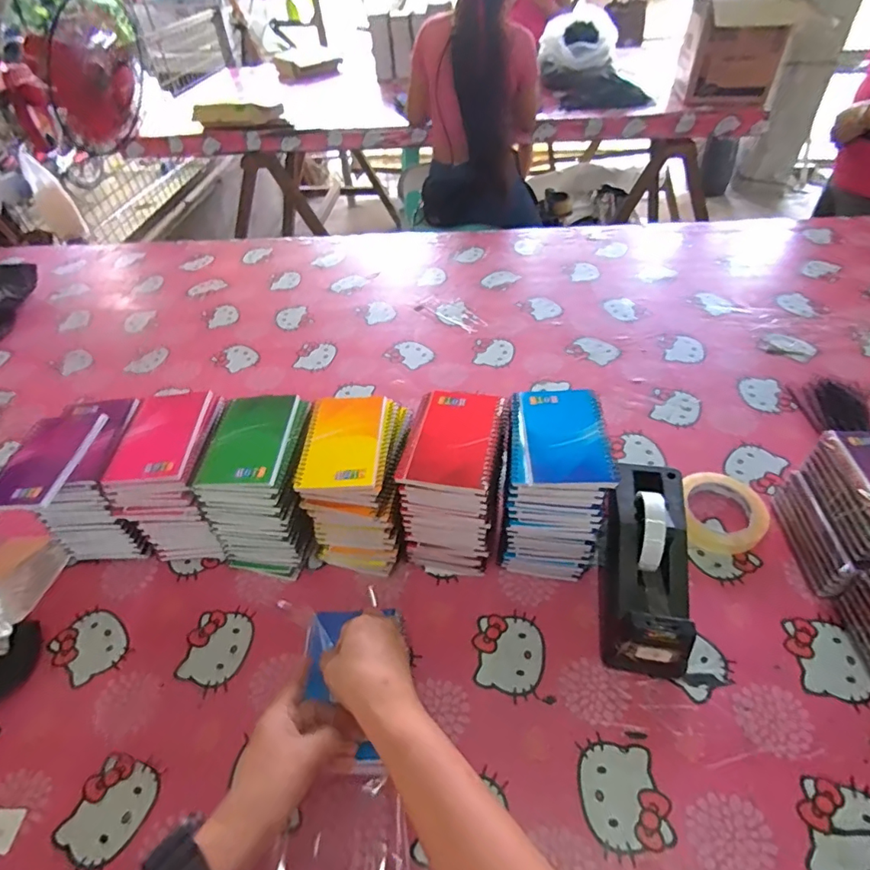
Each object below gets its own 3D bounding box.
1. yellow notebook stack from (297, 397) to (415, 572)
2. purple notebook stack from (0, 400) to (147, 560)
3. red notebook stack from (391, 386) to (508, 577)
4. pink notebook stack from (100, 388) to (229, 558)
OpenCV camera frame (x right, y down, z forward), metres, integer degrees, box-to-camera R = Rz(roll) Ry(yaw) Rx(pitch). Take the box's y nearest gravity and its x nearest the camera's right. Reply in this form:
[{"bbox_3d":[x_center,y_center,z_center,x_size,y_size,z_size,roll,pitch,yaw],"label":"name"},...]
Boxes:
[{"bbox_3d":[-0.087,0.061,0.596,0.105,0.162,0.143,3,48,7],"label":"yellow notebook stack"},{"bbox_3d":[-0.405,0.066,0.617,0.114,0.164,0.157,1,47,6],"label":"purple notebook stack"},{"bbox_3d":[0.023,0.059,0.583,0.095,0.168,0.137,8,48,11],"label":"red notebook stack"},{"bbox_3d":[-0.298,0.056,0.616,0.100,0.165,0.136,-1,47,4],"label":"pink notebook stack"}]

